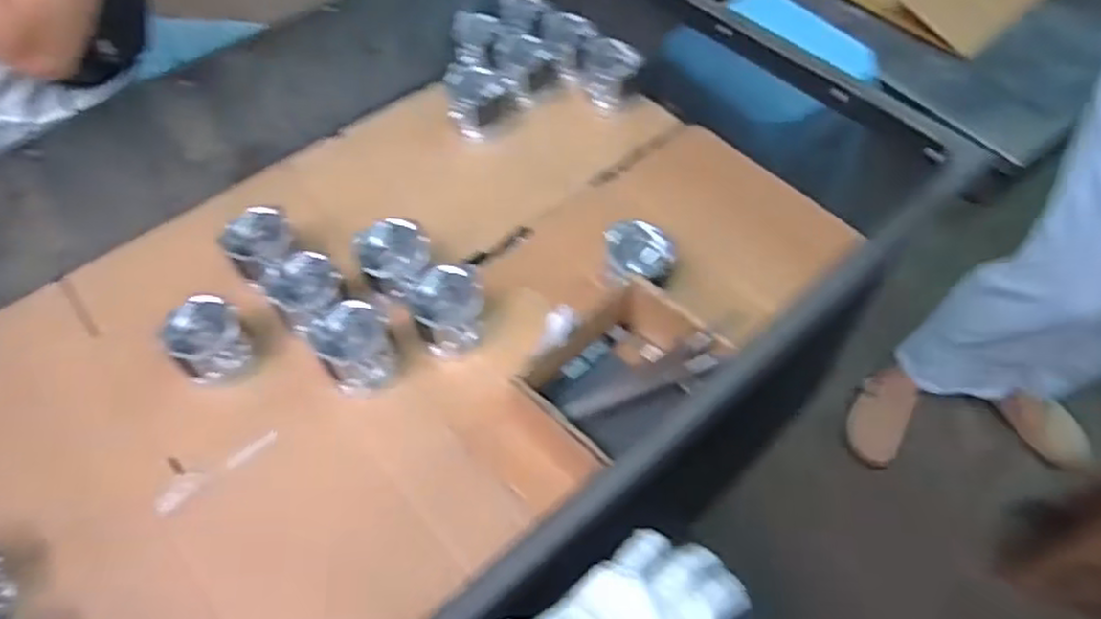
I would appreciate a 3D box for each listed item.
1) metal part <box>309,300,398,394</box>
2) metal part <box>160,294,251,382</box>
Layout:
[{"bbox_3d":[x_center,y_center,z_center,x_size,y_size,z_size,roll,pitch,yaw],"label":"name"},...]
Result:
[{"bbox_3d":[-0.218,0.048,0.813,0.084,0.076,0.094,-33,61,-19],"label":"metal part"},{"bbox_3d":[-0.388,0.040,0.817,0.074,0.082,0.079,-1,56,1],"label":"metal part"}]

